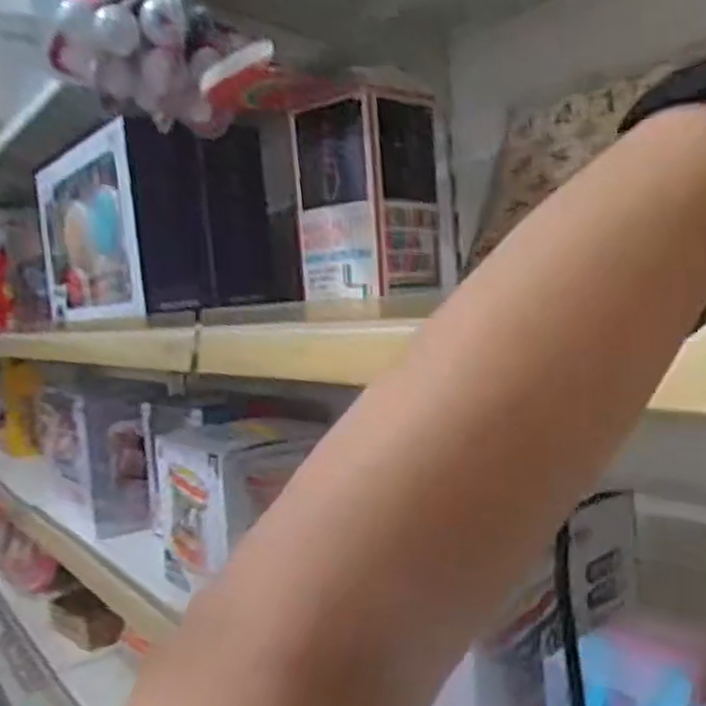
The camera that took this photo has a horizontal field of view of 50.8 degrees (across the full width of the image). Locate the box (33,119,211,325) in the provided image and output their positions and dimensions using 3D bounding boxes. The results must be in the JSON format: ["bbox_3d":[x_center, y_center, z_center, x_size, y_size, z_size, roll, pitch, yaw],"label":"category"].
[{"bbox_3d":[-0.326,-0.166,1.026,0.104,0.224,0.365,-10,7,-36],"label":"box"}]

